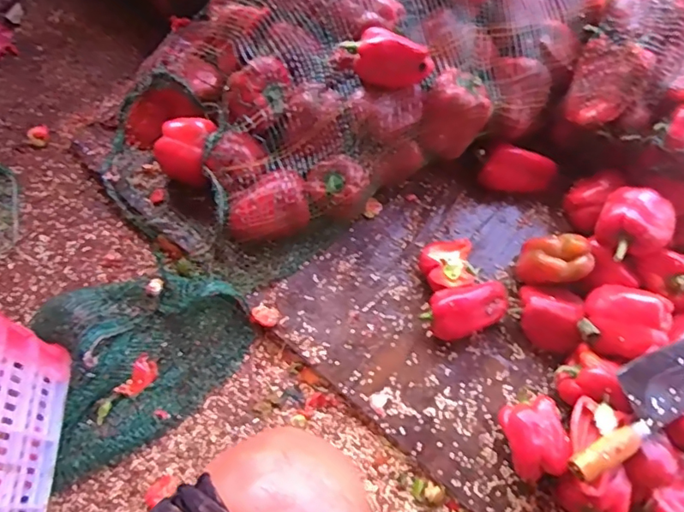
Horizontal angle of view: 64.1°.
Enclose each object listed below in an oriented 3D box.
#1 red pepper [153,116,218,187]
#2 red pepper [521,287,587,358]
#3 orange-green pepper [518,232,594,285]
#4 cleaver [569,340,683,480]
[{"bbox_3d":[-0.240,-0.163,0.844,0.080,0.074,0.078,0,66,-1],"label":"red pepper"},{"bbox_3d":[0.294,0.088,0.776,0.081,0.063,0.090,7,67,2],"label":"red pepper"},{"bbox_3d":[0.303,0.008,0.779,0.089,0.071,0.071,13,67,4],"label":"orange-green pepper"},{"bbox_3d":[0.371,0.174,0.663,0.254,0.022,0.083,-26,69,-12],"label":"cleaver"}]

